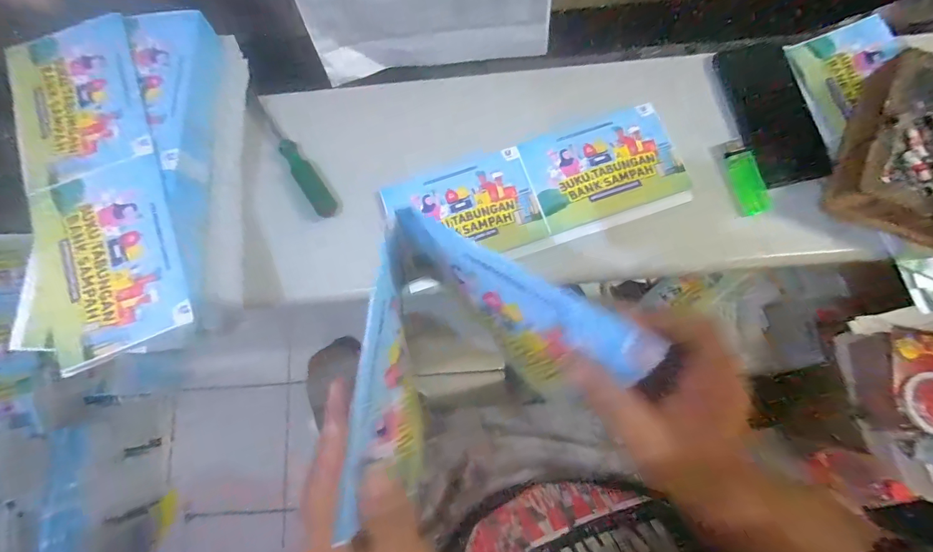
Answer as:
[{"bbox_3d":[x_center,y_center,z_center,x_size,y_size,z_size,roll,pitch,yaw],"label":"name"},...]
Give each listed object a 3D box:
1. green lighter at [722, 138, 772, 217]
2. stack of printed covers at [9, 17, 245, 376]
[{"bbox_3d":[0.289,-0.103,0.419,0.029,0.012,0.084,-6,78,1],"label":"green lighter"},{"bbox_3d":[-0.312,-0.084,0.387,0.167,0.095,0.315,-8,78,1],"label":"stack of printed covers"}]

